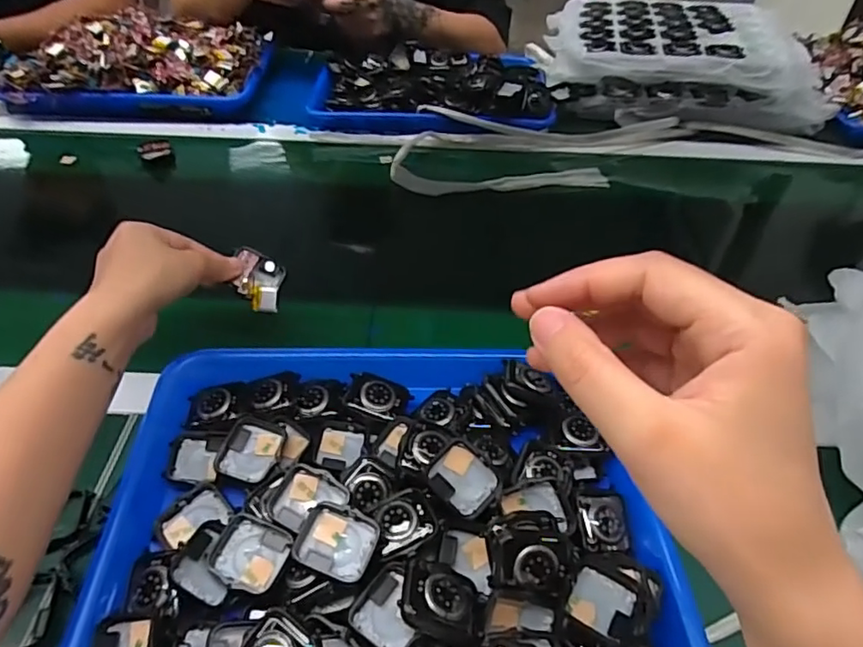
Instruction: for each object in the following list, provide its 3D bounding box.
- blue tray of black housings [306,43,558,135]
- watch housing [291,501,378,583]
[{"bbox_3d":[0.004,-0.325,0.792,0.307,0.041,0.214,3,45,2],"label":"blue tray of black housings"},{"bbox_3d":[-0.051,0.119,0.315,0.042,0.013,0.034,14,46,13],"label":"watch housing"}]

